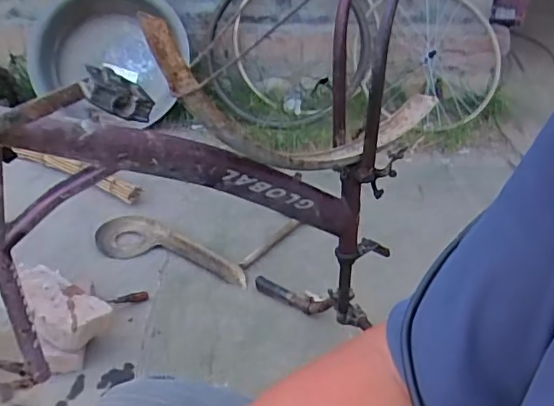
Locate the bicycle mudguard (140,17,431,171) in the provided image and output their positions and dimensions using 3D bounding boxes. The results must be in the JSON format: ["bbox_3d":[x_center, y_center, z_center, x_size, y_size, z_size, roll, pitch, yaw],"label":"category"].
[{"bbox_3d":[0.032,-0.126,0.817,0.519,0.158,0.053,3,24,-39],"label":"bicycle mudguard"}]

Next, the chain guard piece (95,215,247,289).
[{"bbox_3d":[-0.273,0.118,1.471,0.459,0.045,0.140,12,32,17],"label":"chain guard piece"}]

